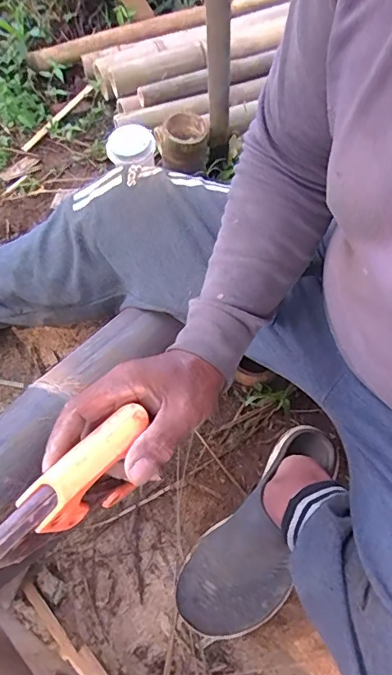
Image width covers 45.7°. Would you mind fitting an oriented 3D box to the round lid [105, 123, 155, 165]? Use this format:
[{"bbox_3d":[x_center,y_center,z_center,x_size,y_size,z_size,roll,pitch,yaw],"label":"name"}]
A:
[{"bbox_3d":[-0.120,-0.355,0.852,0.084,0.034,0.084,-2,59,3],"label":"round lid"}]

